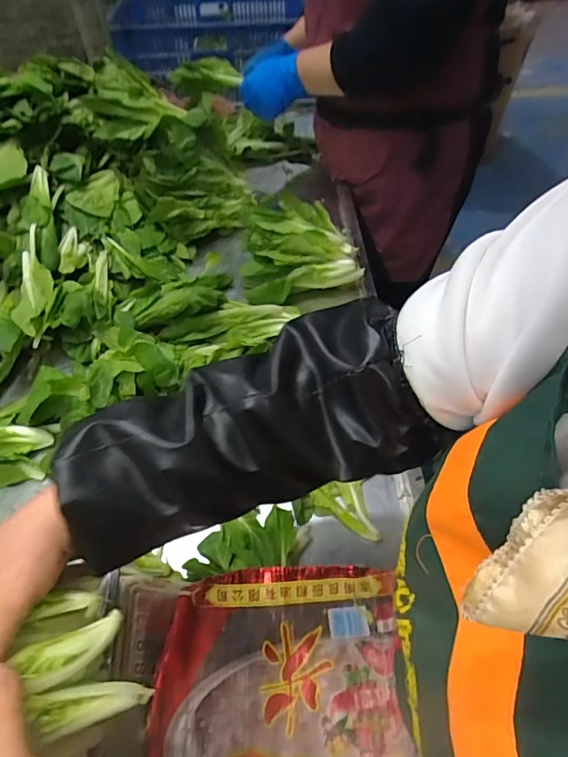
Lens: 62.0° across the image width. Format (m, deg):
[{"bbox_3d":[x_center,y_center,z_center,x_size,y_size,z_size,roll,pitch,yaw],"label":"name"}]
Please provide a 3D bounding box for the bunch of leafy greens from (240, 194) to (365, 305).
[{"bbox_3d":[0.017,-0.224,0.804,0.192,0.096,0.172,-11,50,-7],"label":"bunch of leafy greens"}]

